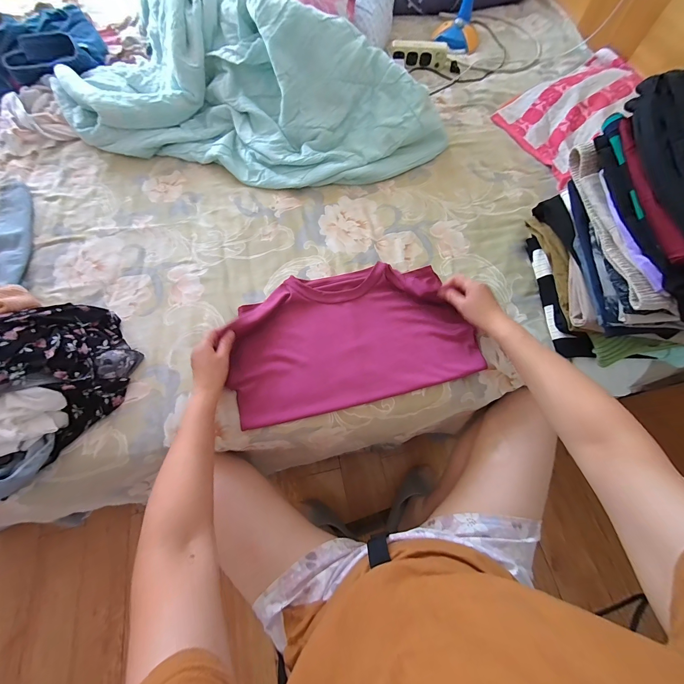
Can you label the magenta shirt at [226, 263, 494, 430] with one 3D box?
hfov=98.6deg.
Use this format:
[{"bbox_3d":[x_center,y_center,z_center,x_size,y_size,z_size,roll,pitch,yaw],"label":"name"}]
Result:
[{"bbox_3d":[0.020,-0.021,0.573,0.465,0.029,0.271,-13,71,-4],"label":"magenta shirt"}]

